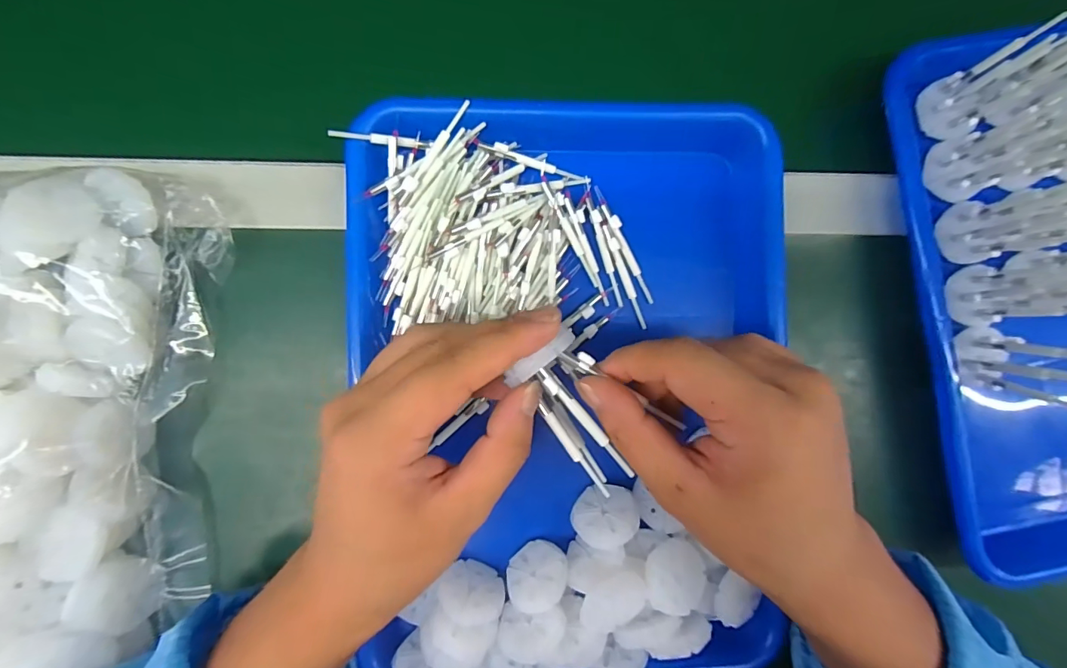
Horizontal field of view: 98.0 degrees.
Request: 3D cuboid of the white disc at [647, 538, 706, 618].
[{"bbox_3d":[0.079,0.135,0.257,0.034,0.011,0.039,-28,92,-4],"label":"white disc"}]

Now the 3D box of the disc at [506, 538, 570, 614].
[{"bbox_3d":[0.002,0.137,0.264,0.035,0.005,0.036,-12,52,16],"label":"disc"}]

